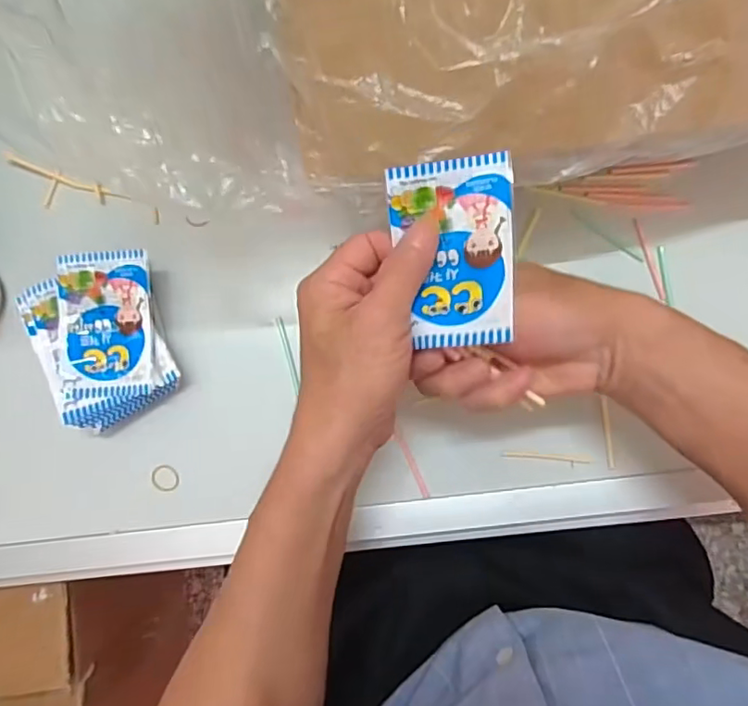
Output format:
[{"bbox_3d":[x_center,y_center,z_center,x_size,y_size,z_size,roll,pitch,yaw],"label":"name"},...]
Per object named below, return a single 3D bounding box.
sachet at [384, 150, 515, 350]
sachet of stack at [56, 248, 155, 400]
[{"bbox_3d":[0.042,-0.053,0.300,0.063,0.021,0.098,-4,85,4],"label":"sachet"},{"bbox_3d":[-0.192,-0.021,0.405,0.065,0.008,0.103,-3,85,4],"label":"sachet of stack"}]

